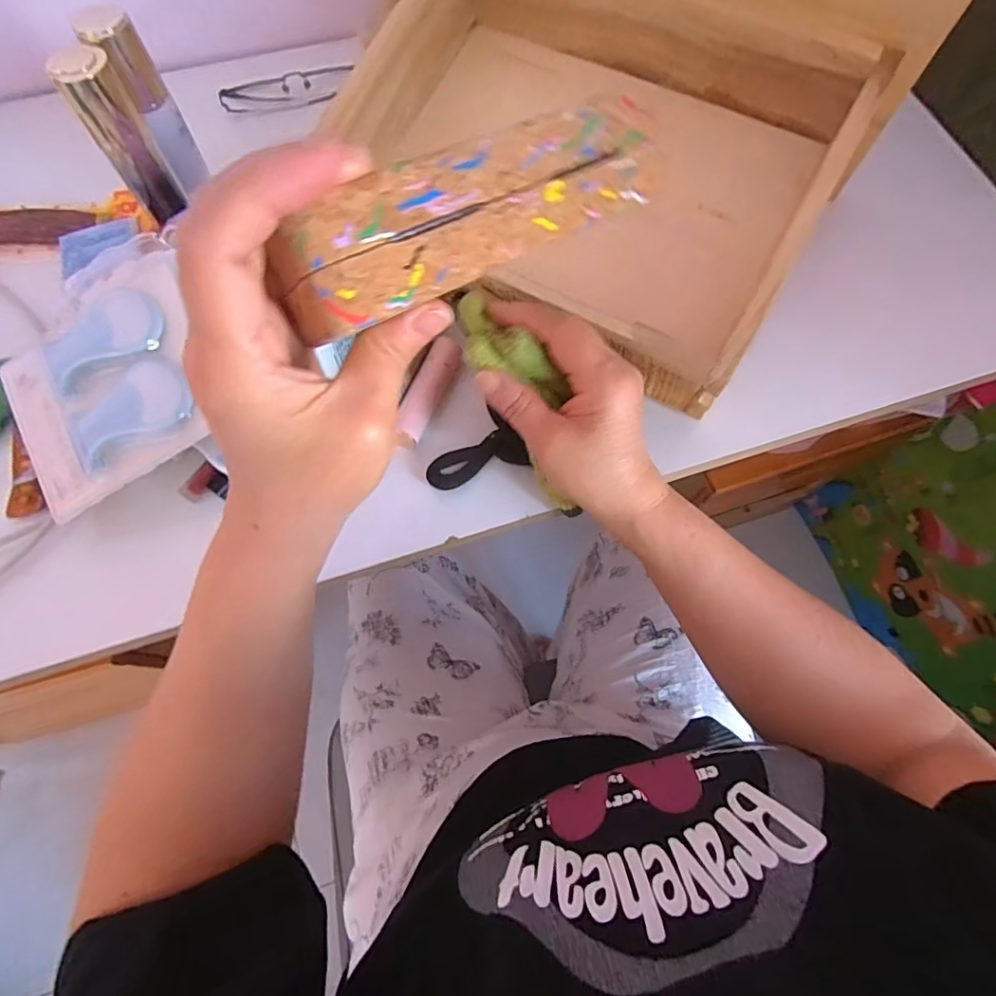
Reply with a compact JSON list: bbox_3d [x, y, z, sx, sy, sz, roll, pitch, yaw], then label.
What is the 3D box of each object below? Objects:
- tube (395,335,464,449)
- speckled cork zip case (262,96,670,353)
[{"bbox_3d":[-0.048,-0.071,0.357,0.019,0.012,0.082,20,70,7],"label":"tube"},{"bbox_3d":[0.000,-0.105,0.190,0.164,0.028,0.030,-34,73,-21],"label":"speckled cork zip case"}]

